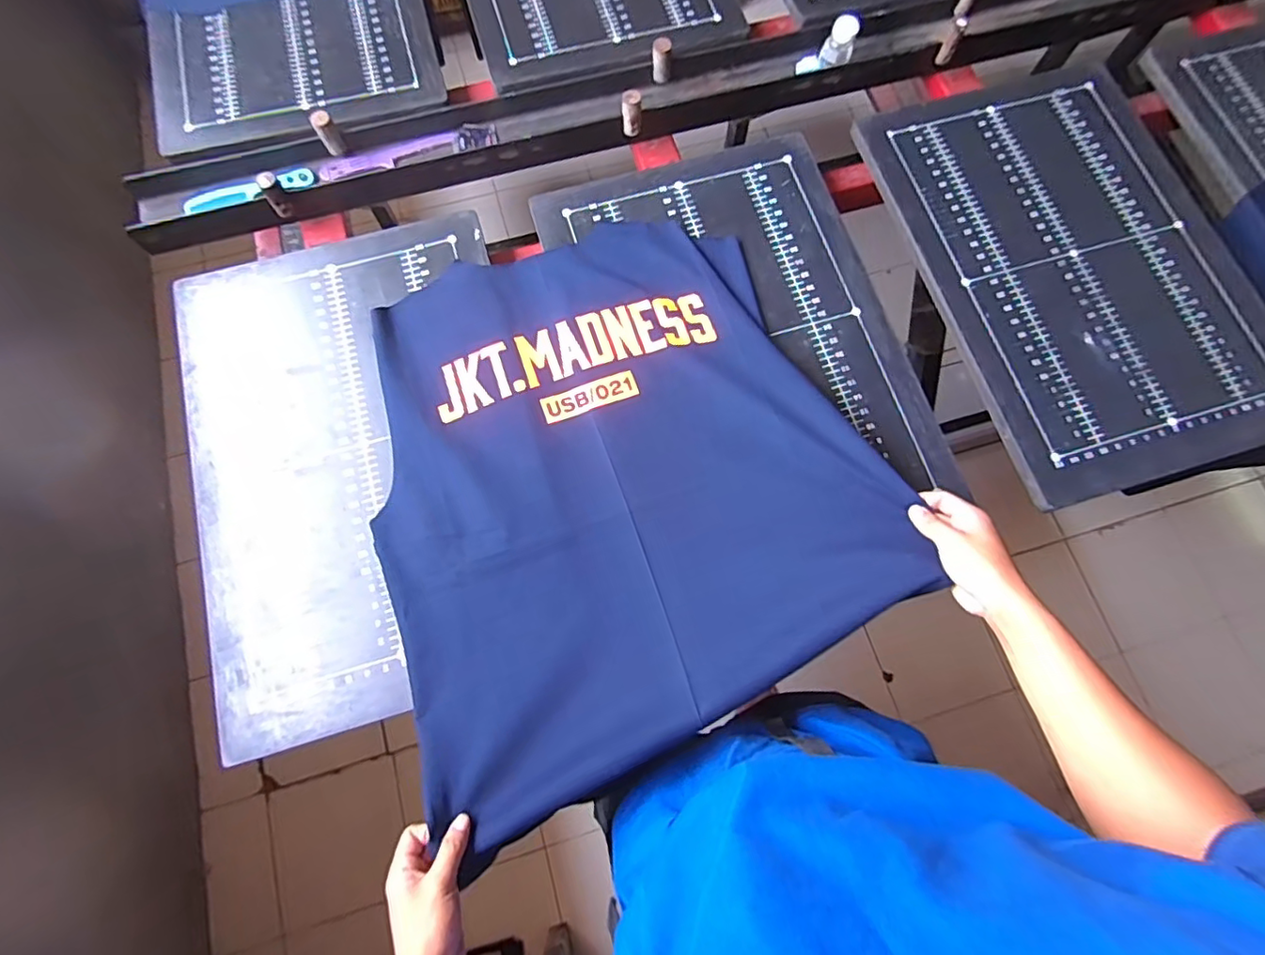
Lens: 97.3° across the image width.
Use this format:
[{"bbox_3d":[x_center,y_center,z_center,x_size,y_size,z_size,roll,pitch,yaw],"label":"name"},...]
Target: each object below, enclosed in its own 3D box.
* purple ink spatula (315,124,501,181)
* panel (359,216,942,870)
[{"bbox_3d":[-0.311,-0.454,0.780,0.245,0.010,0.044,-19,75,-6],"label":"purple ink spatula"},{"bbox_3d":[-0.035,-0.017,0.637,0.545,0.081,0.608,-23,75,-7],"label":"panel"}]

